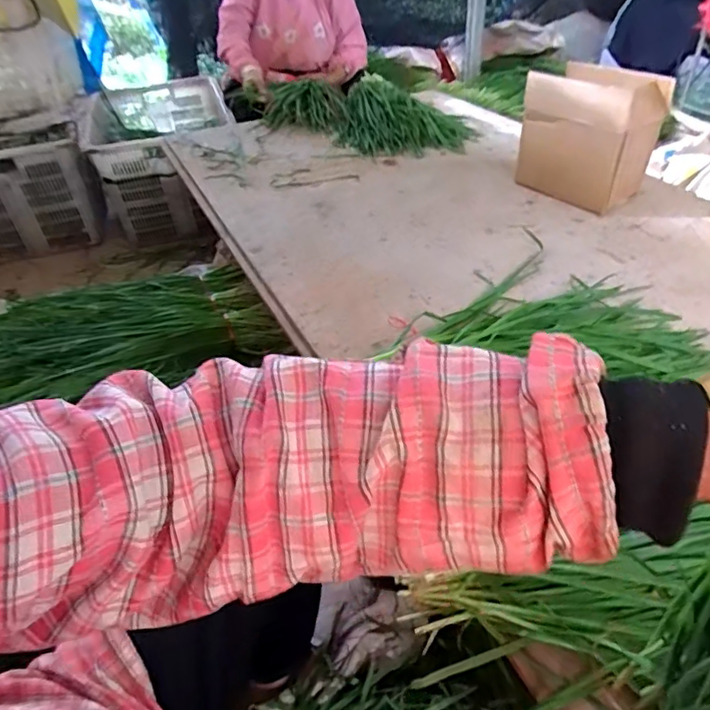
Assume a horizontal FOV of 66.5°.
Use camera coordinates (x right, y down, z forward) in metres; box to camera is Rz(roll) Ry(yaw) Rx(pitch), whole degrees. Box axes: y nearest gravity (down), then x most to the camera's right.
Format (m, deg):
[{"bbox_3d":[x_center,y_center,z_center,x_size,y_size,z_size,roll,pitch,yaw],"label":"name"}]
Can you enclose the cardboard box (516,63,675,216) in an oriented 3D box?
[{"bbox_3d":[0.458,-0.435,1.082,0.148,0.226,0.231,-29,47,-29],"label":"cardboard box"}]

